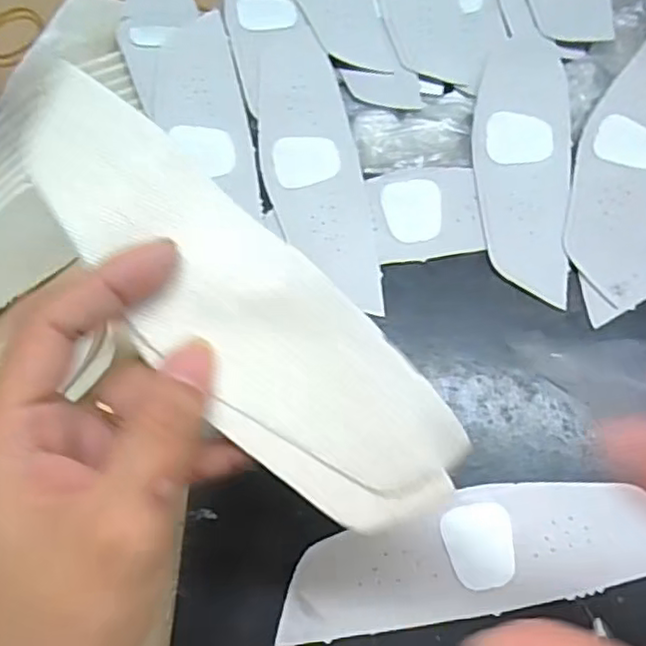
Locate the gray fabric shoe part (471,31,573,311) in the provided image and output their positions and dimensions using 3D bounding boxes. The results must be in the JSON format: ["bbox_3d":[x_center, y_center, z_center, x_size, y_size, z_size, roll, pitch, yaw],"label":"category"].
[{"bbox_3d":[0.118,-0.102,0.383,0.057,0.004,0.183,3,71,2],"label":"gray fabric shoe part"}]

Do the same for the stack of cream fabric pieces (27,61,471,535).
[{"bbox_3d":[-0.028,-0.005,0.207,0.055,0.015,0.178,-44,92,-12],"label":"stack of cream fabric pieces"}]

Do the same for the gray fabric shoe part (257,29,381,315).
[{"bbox_3d":[-0.007,-0.096,0.387,0.054,0.004,0.191,-9,71,-5],"label":"gray fabric shoe part"}]

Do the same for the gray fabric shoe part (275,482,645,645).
[{"bbox_3d":[0.073,0.111,0.315,0.186,0.004,0.055,-9,69,-1],"label":"gray fabric shoe part"}]

